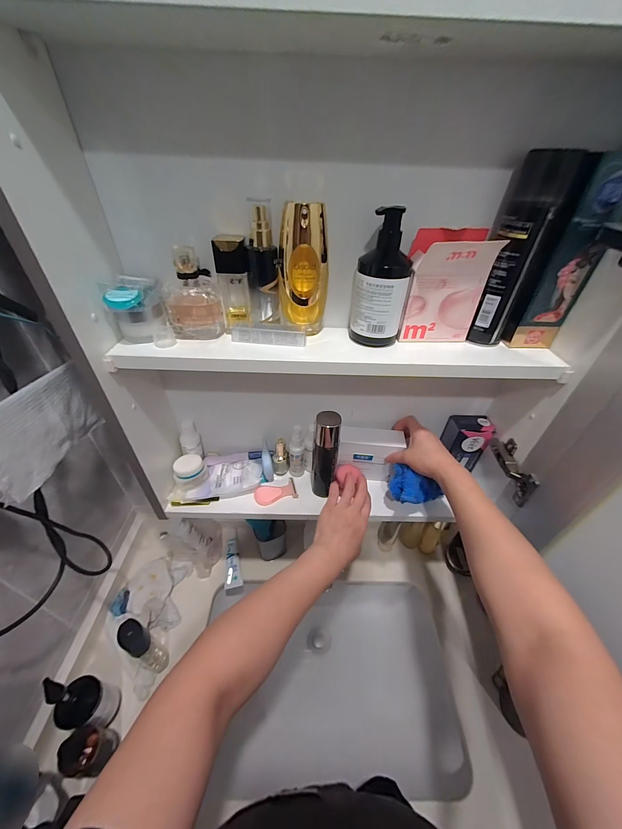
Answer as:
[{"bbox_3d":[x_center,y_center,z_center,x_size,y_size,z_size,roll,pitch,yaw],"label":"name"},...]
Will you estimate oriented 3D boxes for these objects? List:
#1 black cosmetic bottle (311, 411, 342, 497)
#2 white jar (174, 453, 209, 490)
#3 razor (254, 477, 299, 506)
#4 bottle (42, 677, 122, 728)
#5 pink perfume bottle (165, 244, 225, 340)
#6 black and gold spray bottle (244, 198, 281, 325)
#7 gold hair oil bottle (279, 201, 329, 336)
[{"bbox_3d":[0.024,0.071,0.496,0.041,0.165,0.040,8,40,7],"label":"black cosmetic bottle"},{"bbox_3d":[-0.220,0.104,0.538,0.055,0.046,0.043,-23,46,-27],"label":"white jar"},{"bbox_3d":[-0.065,0.142,0.543,0.073,0.014,0.038,-10,41,-14],"label":"razor"},{"bbox_3d":[-0.369,0.467,0.481,0.062,0.149,0.061,5,40,3],"label":"bottle"},{"bbox_3d":[-0.149,-0.146,0.372,0.067,0.101,0.047,-11,41,-16],"label":"pink perfume bottle"},{"bbox_3d":[-0.059,-0.182,0.363,0.037,0.129,0.043,0,40,-3],"label":"black and gold spray bottle"},{"bbox_3d":[-0.009,-0.175,0.371,0.059,0.143,0.034,2,40,-1],"label":"gold hair oil bottle"}]

